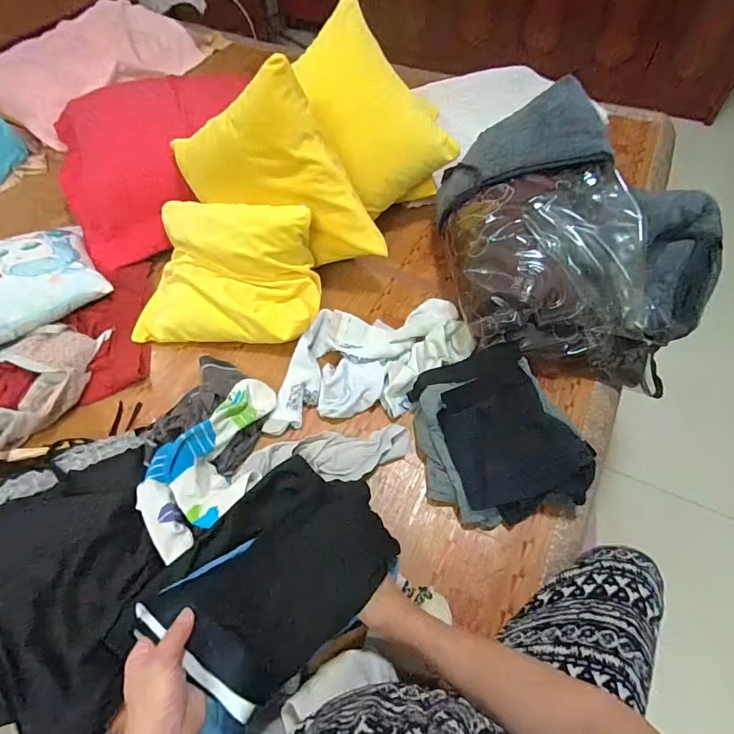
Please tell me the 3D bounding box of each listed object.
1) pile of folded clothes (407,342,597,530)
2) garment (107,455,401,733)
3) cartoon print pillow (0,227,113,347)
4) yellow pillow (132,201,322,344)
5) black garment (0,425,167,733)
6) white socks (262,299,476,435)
[{"bbox_3d":[0.199,0.106,0.695,0.229,0.084,0.260,-11,57,-4],"label":"pile of folded clothes"},{"bbox_3d":[-0.113,0.245,0.530,0.305,0.053,0.217,-24,40,-38],"label":"garment"},{"bbox_3d":[-0.704,-0.177,0.864,0.299,0.075,0.266,-31,61,-16],"label":"cartoon print pillow"},{"bbox_3d":[-0.269,-0.177,0.815,0.349,0.164,0.238,11,58,10],"label":"yellow pillow"},{"bbox_3d":[-0.413,0.271,0.558,0.265,0.061,0.367,-19,58,-9],"label":"black garment"},{"bbox_3d":[0.007,-0.018,0.795,0.373,0.039,0.226,-7,57,-2],"label":"white socks"}]

